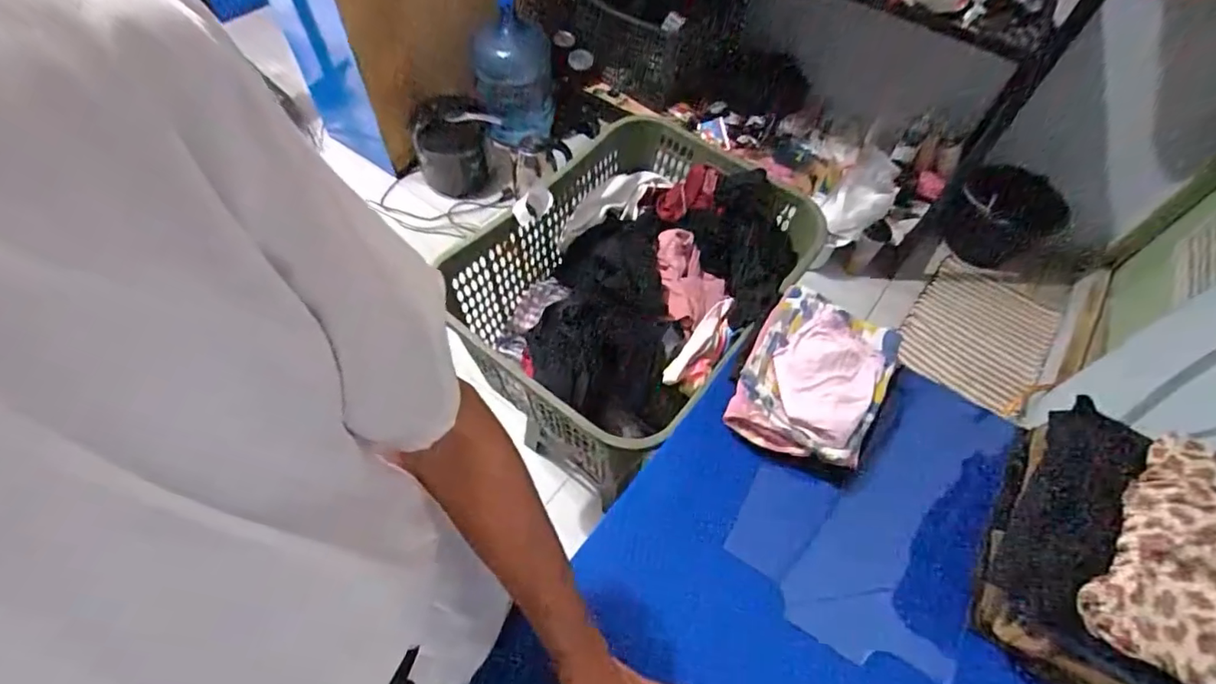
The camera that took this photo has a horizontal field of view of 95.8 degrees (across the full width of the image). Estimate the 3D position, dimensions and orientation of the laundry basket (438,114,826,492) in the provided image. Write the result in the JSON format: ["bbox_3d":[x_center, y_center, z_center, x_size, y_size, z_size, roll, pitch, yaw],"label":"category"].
[{"bbox_3d":[0.040,-0.091,0.923,0.409,0.201,0.555,36,62,19],"label":"laundry basket"}]

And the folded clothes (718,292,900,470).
[{"bbox_3d":[0.243,0.038,0.642,0.151,0.040,0.206,27,60,14],"label":"folded clothes"}]

